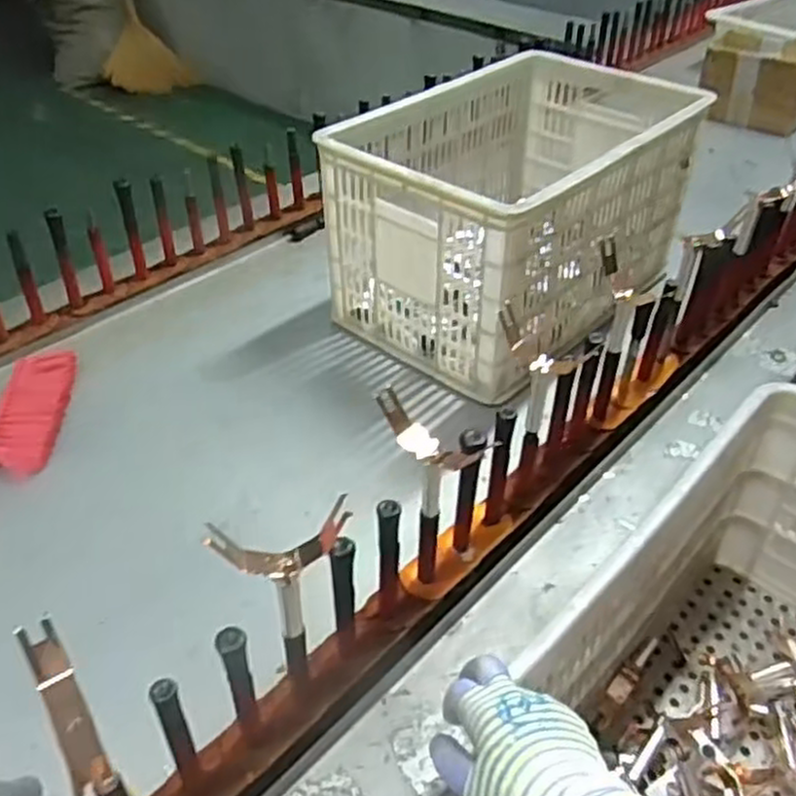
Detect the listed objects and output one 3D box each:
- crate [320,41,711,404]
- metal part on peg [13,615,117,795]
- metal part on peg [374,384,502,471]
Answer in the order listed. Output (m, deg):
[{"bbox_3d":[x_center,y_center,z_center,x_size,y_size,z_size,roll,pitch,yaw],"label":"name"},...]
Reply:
[{"bbox_3d":[0.167,-0.273,1.063,0.313,0.247,0.500,29,51,28],"label":"crate"},{"bbox_3d":[-0.190,0.175,0.441,0.020,0.012,0.102,-22,66,-25],"label":"metal part on peg"},{"bbox_3d":[0.024,0.030,0.611,0.102,0.014,0.040,28,78,13],"label":"metal part on peg"}]

